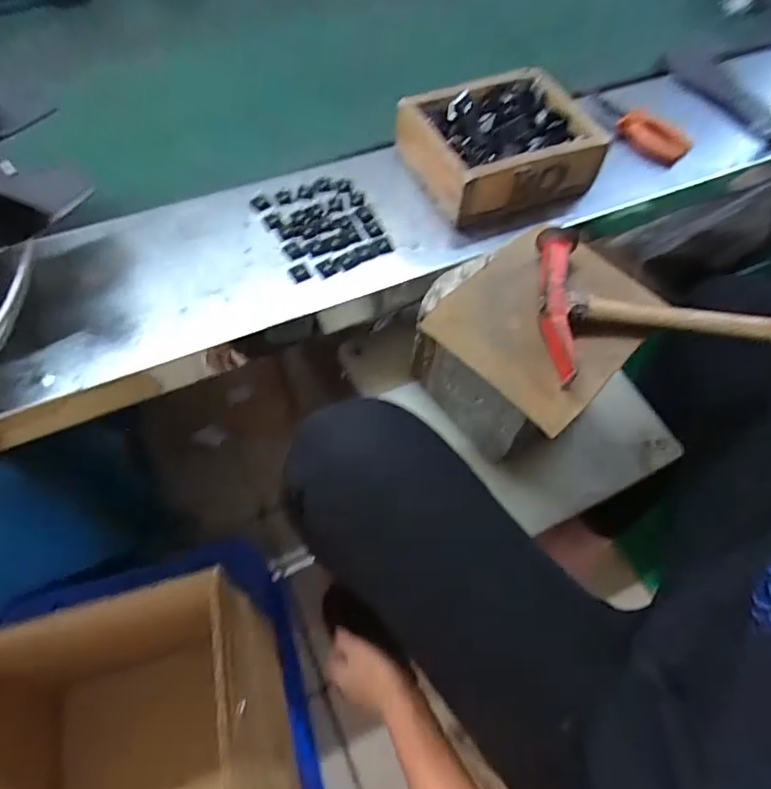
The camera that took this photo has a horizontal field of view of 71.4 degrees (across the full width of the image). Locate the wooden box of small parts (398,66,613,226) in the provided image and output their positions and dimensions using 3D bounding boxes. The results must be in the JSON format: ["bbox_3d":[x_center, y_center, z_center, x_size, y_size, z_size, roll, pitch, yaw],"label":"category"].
[{"bbox_3d":[0.124,-0.272,0.586,0.185,0.060,0.155,-23,62,-15],"label":"wooden box of small parts"}]

